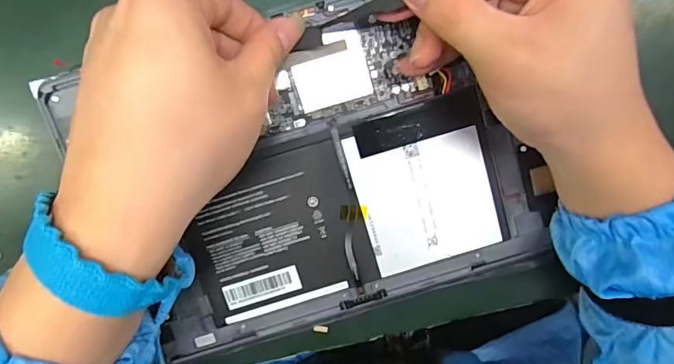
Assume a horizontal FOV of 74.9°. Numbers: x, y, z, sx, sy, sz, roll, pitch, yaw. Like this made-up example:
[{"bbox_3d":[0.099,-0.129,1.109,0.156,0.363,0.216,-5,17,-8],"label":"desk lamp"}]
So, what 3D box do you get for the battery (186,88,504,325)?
[{"bbox_3d":[0.004,0.016,0.246,0.169,0.008,0.087,-17,99,-1],"label":"battery"}]

